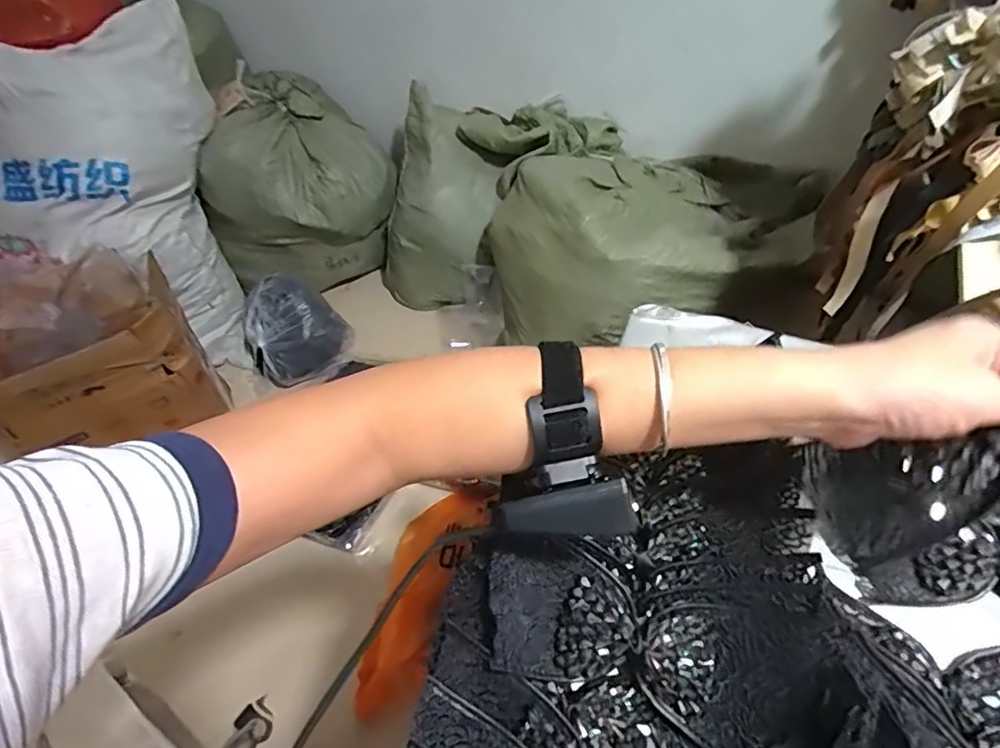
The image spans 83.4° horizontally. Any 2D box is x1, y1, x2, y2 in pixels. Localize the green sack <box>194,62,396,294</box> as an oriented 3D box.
[{"bbox_3d":[-0.535,-0.485,1.504,0.476,0.442,0.331,-19,54,-10],"label":"green sack"}]

